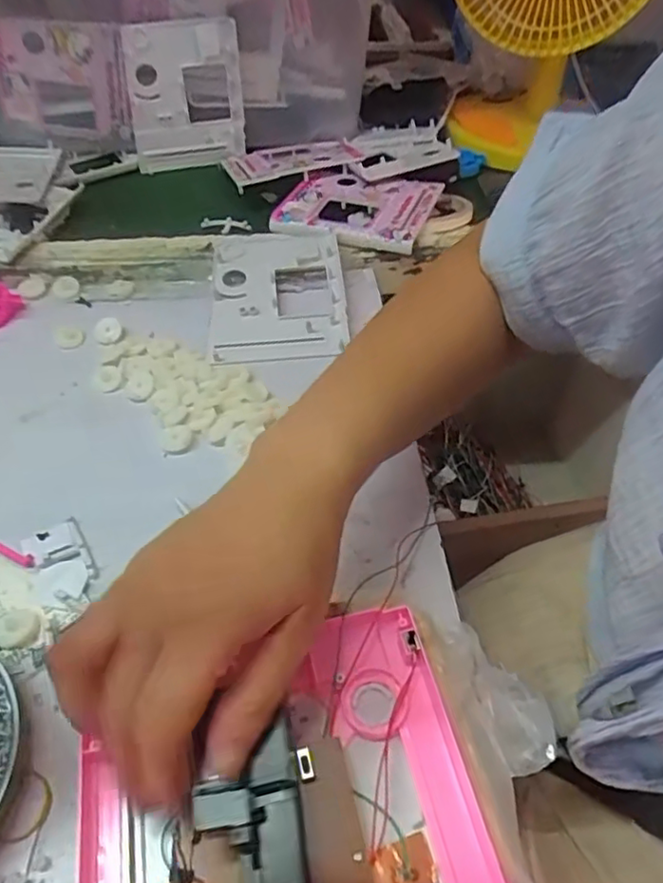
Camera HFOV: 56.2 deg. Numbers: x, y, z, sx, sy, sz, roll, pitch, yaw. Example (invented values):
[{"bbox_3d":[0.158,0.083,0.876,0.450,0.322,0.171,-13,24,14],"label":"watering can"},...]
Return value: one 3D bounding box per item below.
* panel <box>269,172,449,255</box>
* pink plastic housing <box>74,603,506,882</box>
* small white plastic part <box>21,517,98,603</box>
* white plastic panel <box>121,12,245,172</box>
[{"bbox_3d":[0.026,-0.232,0.612,0.143,0.013,0.111,12,52,12],"label":"panel"},{"bbox_3d":[-0.020,0.147,0.267,0.160,0.034,0.128,-9,48,-9],"label":"pink plastic housing"},{"bbox_3d":[-0.166,0.072,0.377,0.035,0.005,0.057,-22,53,-19],"label":"small white plastic part"},{"bbox_3d":[-0.157,-0.370,0.659,0.121,0.153,0.030,-9,58,-9],"label":"white plastic panel"}]

